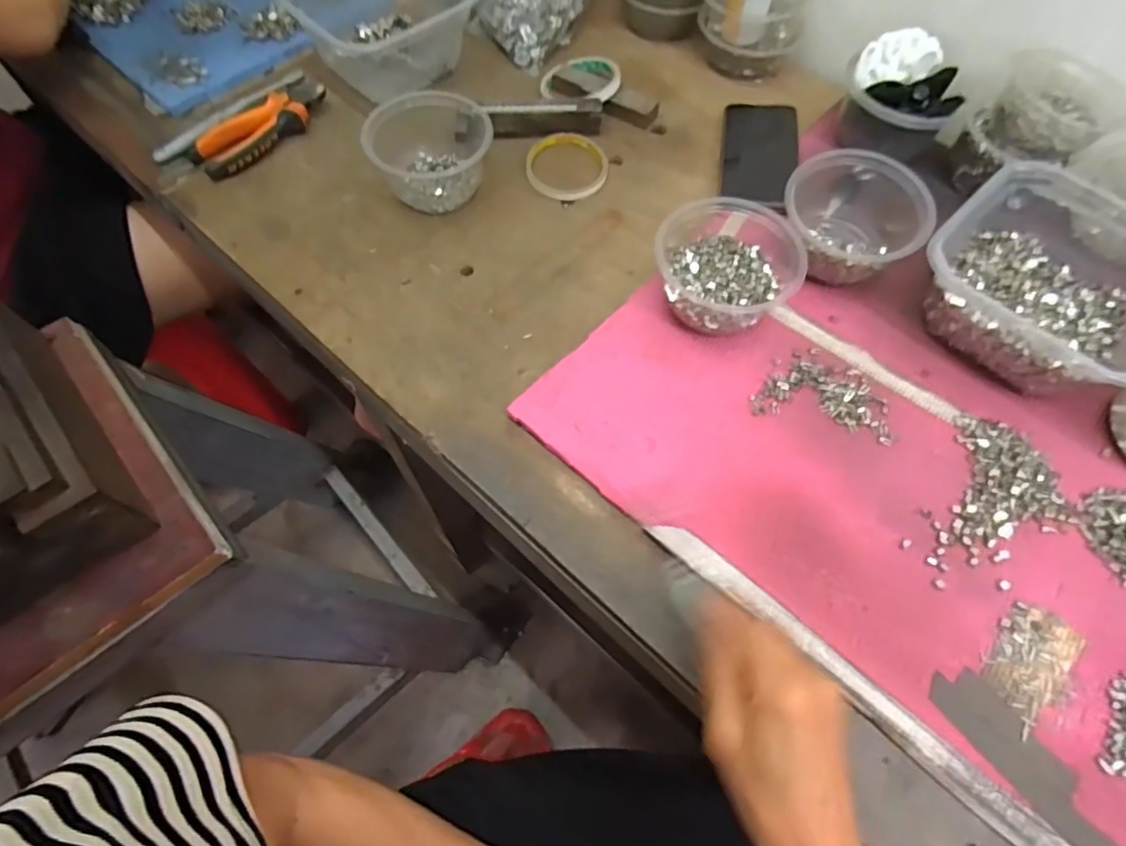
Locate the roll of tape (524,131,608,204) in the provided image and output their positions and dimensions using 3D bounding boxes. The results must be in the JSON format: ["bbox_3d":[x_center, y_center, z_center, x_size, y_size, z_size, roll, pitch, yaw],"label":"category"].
[{"bbox_3d":[0.005,-0.262,0.607,0.080,0.007,0.089,0,65,0],"label":"roll of tape"}]

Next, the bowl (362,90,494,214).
[{"bbox_3d":[-0.127,-0.262,0.569,0.114,0.070,0.092,-22,67,-9],"label":"bowl"}]

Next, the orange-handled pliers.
[{"bbox_3d":[-0.305,-0.306,0.613,0.058,0.020,0.160,33,69,15],"label":"orange-handled pliers"}]

